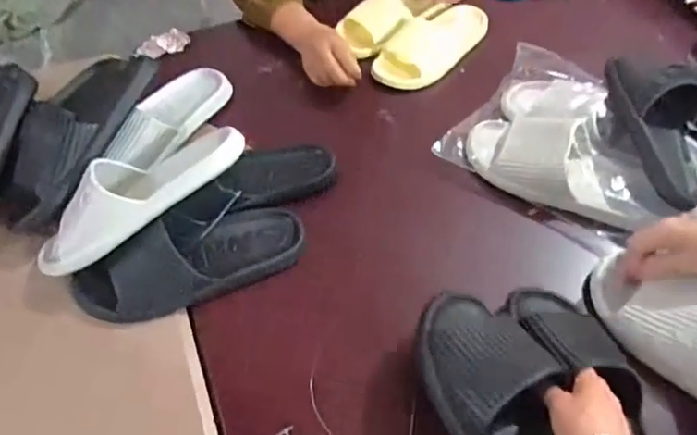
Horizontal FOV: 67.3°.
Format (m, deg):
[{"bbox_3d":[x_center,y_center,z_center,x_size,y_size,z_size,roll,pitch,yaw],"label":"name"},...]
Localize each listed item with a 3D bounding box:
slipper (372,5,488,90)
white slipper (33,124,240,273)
[{"bbox_3d":[0.137,-0.290,0.865,0.105,0.054,0.212,36,65,23],"label":"slipper"},{"bbox_3d":[-0.255,-0.033,0.623,0.262,0.070,0.115,-36,62,-20],"label":"white slipper"}]

